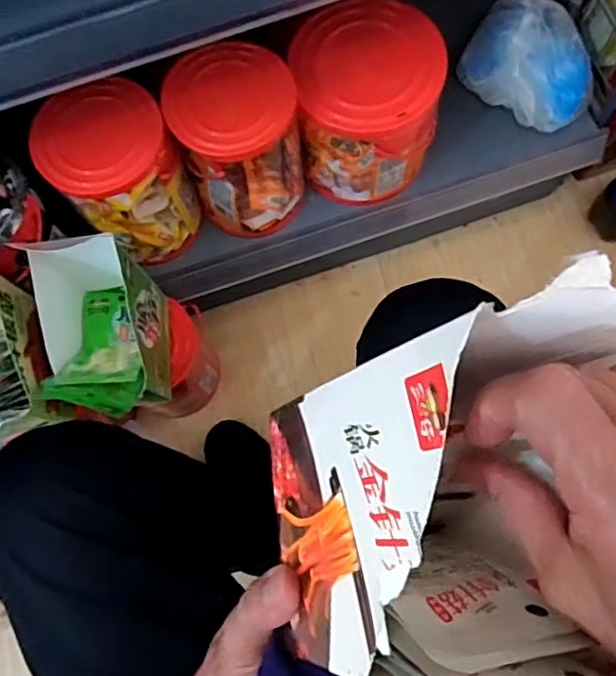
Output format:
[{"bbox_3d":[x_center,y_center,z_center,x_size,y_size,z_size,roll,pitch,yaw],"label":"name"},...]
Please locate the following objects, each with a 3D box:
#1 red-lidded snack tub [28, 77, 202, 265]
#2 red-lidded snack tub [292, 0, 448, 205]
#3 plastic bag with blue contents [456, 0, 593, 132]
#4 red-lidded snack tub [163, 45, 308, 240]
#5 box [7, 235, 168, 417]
[{"bbox_3d":[-0.202,-0.176,0.665,0.122,0.176,0.120,-1,76,2],"label":"red-lidded snack tub"},{"bbox_3d":[0.067,-0.261,0.684,0.154,0.168,0.142,-1,76,2],"label":"red-lidded snack tub"},{"bbox_3d":[0.286,-0.354,0.762,0.130,0.061,0.175,-41,78,-7],"label":"plastic bag with blue contents"},{"bbox_3d":[-0.072,-0.209,0.667,0.124,0.191,0.110,-20,76,-3],"label":"red-lidded snack tub"},{"bbox_3d":[-0.207,-0.001,0.612,0.101,0.148,0.167,-12,76,-1],"label":"box"}]

